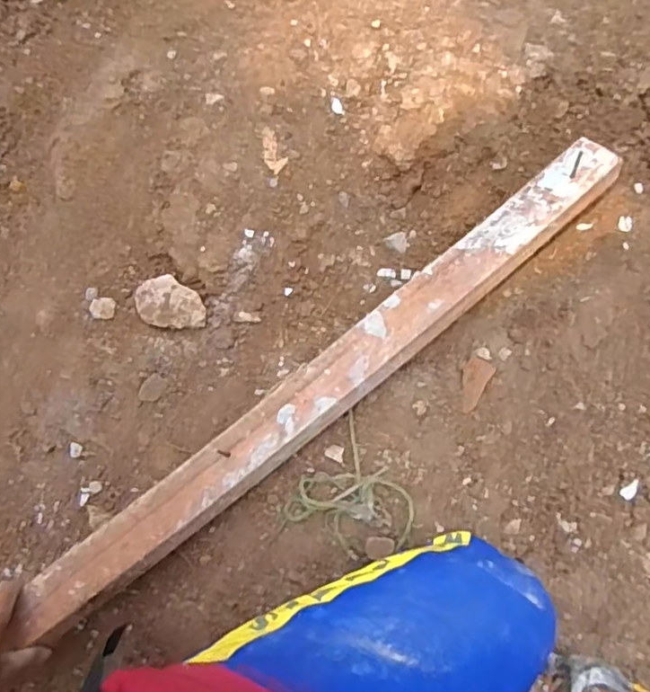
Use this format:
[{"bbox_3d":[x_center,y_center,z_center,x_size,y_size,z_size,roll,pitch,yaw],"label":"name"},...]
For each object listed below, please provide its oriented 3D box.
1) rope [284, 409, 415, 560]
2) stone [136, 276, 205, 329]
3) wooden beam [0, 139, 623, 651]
[{"bbox_3d":[0.045,0.173,0.684,0.139,0.022,0.130,36,88,-7],"label":"rope"},{"bbox_3d":[-0.171,-0.049,0.676,0.076,0.025,0.057,3,87,-1],"label":"stone"},{"bbox_3d":[0.003,0.040,0.649,0.780,0.025,0.067,-39,76,-3],"label":"wooden beam"}]

